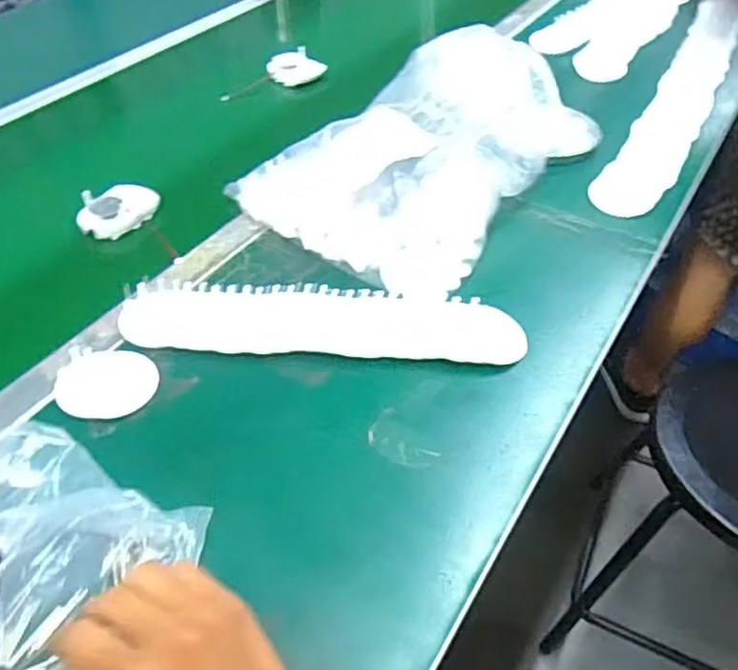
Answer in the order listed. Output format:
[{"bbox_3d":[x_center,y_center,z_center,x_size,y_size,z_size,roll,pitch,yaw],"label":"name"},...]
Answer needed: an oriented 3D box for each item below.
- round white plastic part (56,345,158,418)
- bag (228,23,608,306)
[{"bbox_3d":[-0.201,0.038,0.513,0.070,0.009,0.058,9,60,-10],"label":"round white plastic part"},{"bbox_3d":[0.047,-0.190,0.677,0.298,0.112,0.254,-36,55,-29],"label":"bag"}]

